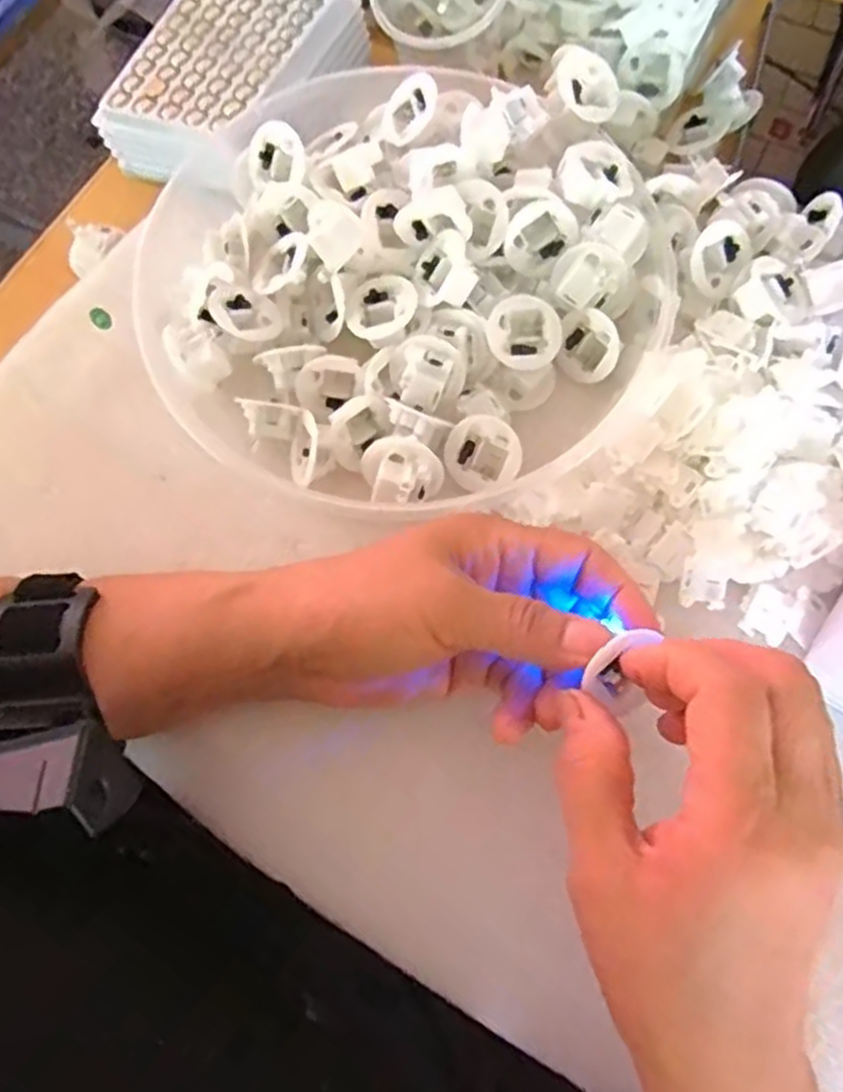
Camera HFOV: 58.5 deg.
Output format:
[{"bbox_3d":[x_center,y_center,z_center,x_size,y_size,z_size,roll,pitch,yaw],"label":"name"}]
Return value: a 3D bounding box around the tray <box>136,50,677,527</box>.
[{"bbox_3d":[-0.011,-0.117,0.337,0.214,0.053,0.211,0,71,1],"label":"tray"}]

